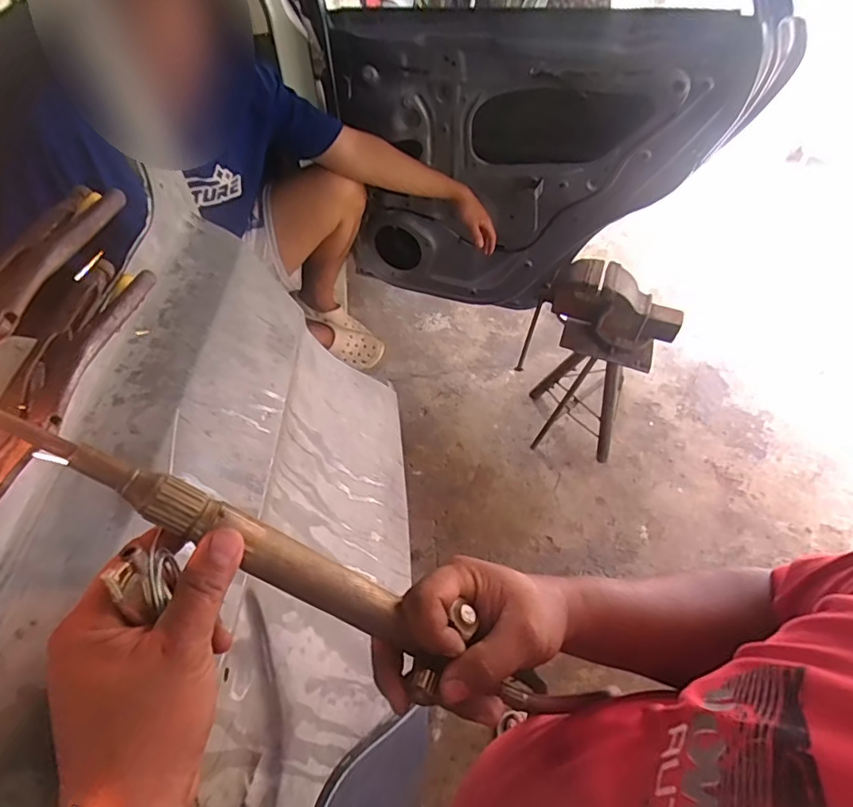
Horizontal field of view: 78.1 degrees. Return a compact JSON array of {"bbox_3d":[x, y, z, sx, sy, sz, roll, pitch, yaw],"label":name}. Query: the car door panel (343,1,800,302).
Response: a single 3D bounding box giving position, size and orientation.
[{"bbox_3d":[0.238,-0.551,1.294,0.894,0.747,0.242,21,56,16],"label":"car door panel"}]

